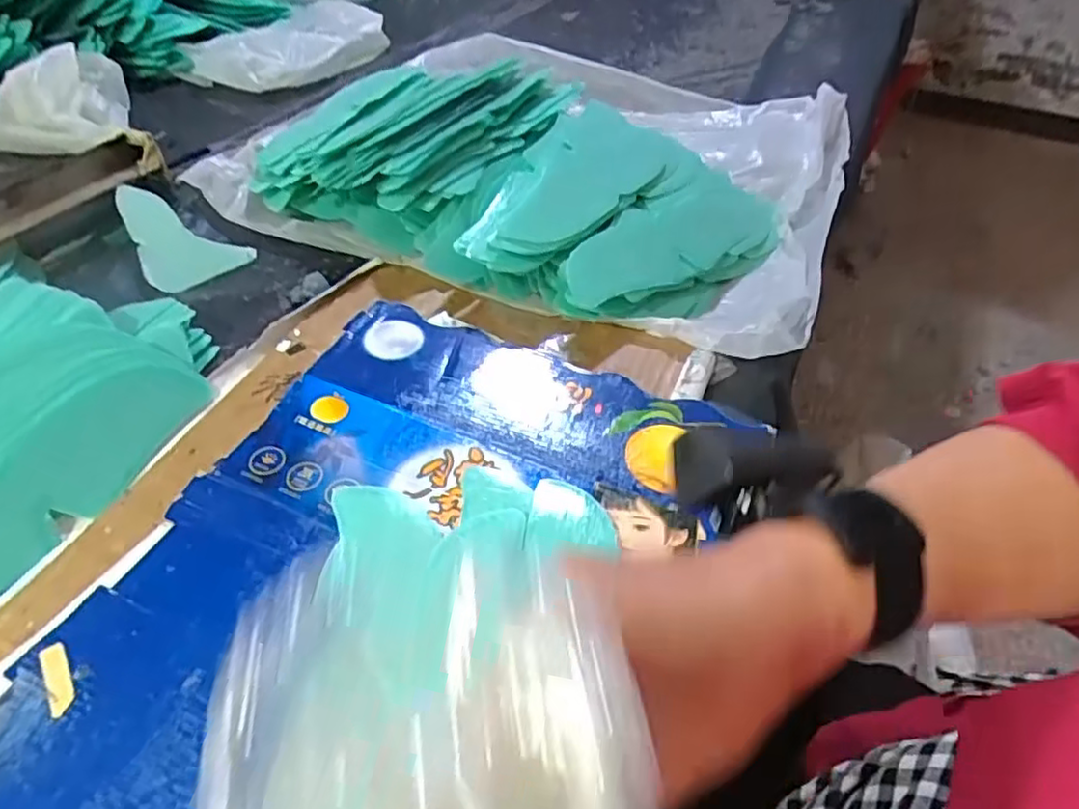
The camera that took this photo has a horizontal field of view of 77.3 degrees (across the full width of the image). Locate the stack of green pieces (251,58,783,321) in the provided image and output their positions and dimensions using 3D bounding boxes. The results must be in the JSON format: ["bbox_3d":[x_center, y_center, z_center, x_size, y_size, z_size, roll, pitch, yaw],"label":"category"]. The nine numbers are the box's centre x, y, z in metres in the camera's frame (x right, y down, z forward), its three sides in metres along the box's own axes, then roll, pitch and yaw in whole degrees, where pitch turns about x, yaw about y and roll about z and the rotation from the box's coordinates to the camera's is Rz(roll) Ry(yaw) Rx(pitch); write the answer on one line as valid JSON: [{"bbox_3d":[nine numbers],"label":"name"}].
[{"bbox_3d":[-0.023,-0.226,0.627,0.460,0.082,0.303,26,50,22],"label":"stack of green pieces"}]

